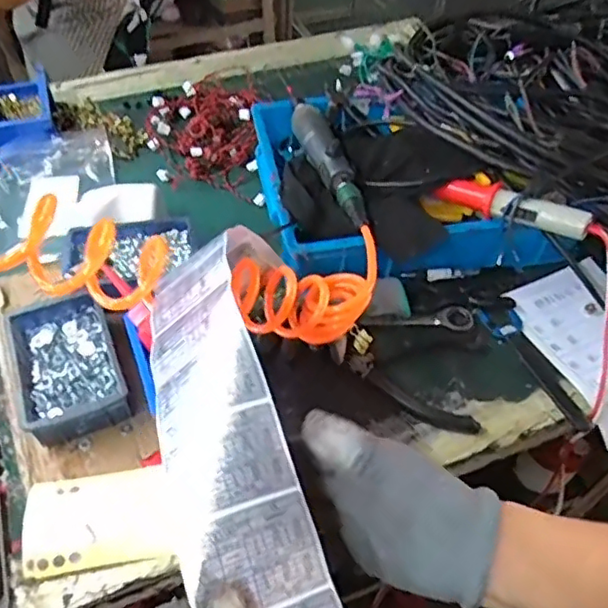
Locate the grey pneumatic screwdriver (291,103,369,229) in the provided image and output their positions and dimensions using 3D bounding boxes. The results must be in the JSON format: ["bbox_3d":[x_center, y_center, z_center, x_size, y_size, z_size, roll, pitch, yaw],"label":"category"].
[{"bbox_3d":[0.031,-0.170,0.702,0.046,0.038,0.230,-13,54,-11],"label":"grey pneumatic screwdriver"}]

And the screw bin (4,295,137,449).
[{"bbox_3d":[-0.230,0.060,0.600,0.097,0.051,0.158,-19,55,-15],"label":"screw bin"}]

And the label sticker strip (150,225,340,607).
[{"bbox_3d":[-0.045,0.064,0.387,0.090,0.055,0.299,-12,54,-10],"label":"label sticker strip"}]

